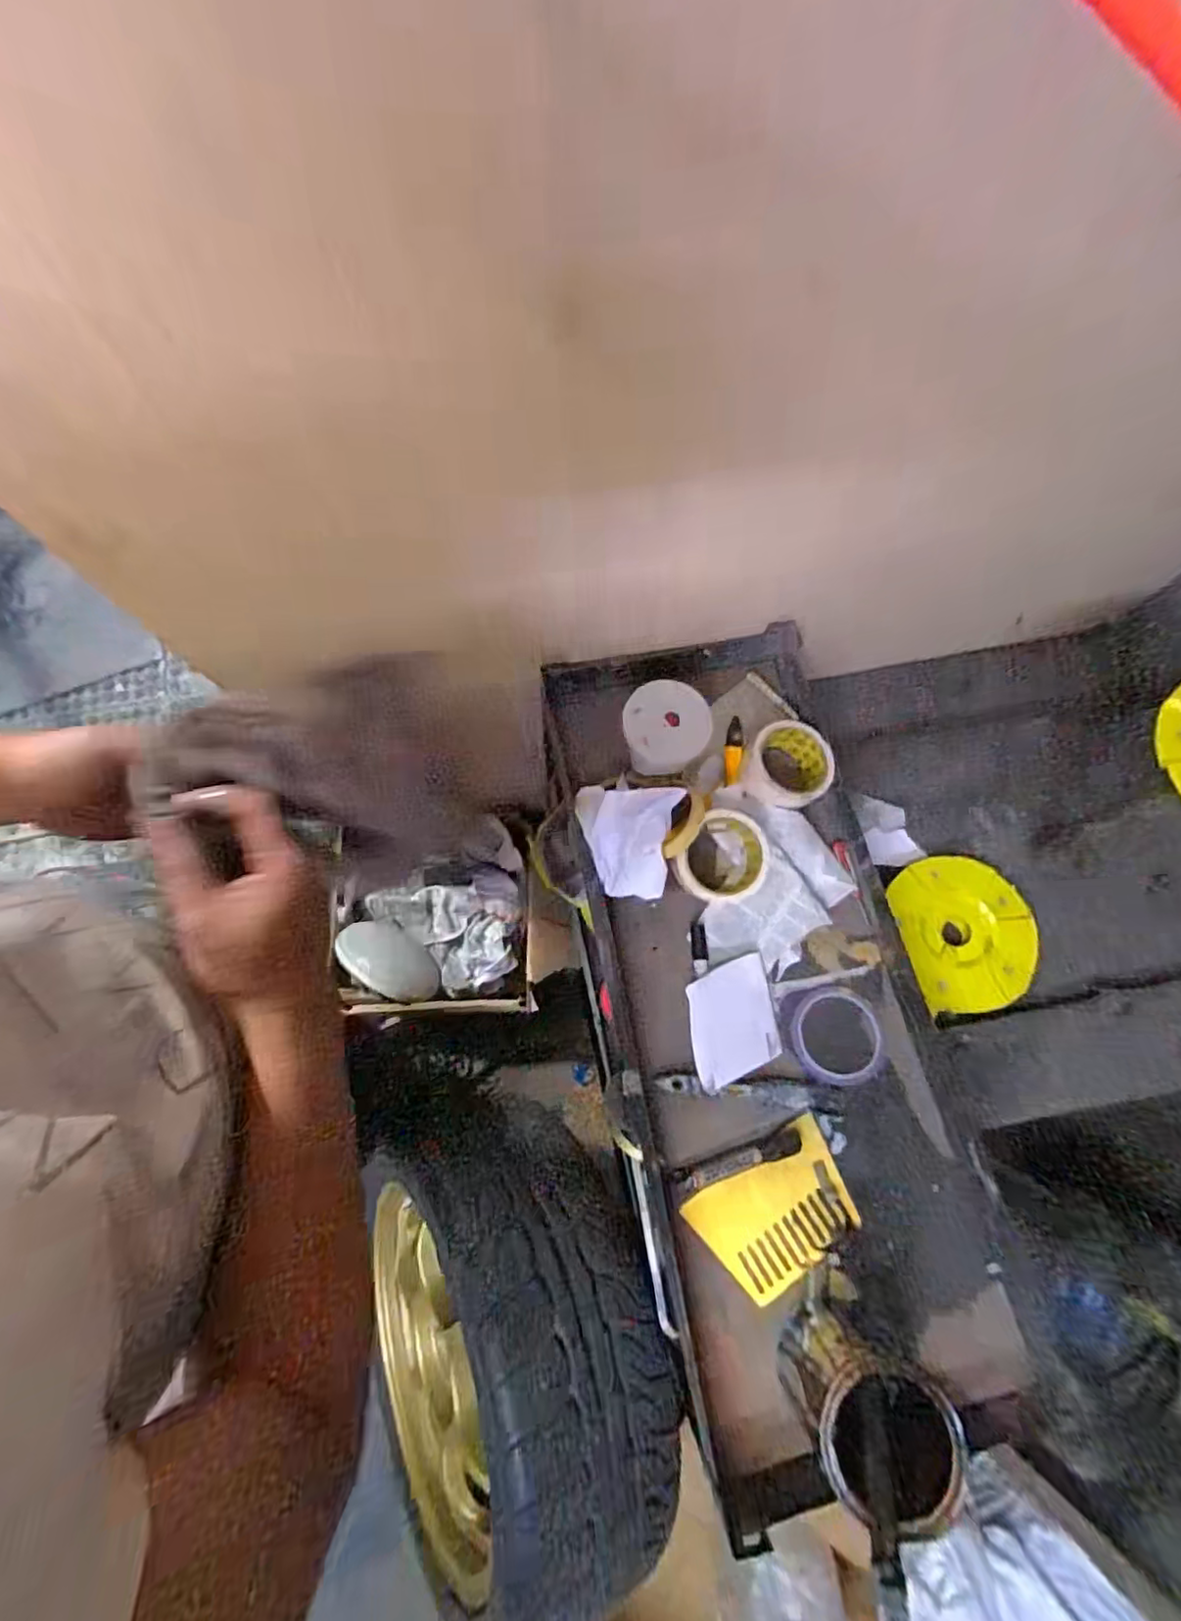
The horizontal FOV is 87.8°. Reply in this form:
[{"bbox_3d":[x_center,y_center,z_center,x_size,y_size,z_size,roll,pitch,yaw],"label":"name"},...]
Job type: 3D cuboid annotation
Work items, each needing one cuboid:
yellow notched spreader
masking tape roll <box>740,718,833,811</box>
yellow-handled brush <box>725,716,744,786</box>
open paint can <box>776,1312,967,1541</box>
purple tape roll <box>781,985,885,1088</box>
[{"bbox_3d":[0.176,0.377,0.575,0.146,0.009,0.101,-28,76,-12],"label":"yellow notched spreader"},{"bbox_3d":[0.222,-0.053,0.692,0.093,0.042,0.102,18,73,8],"label":"masking tape roll"},{"bbox_3d":[0.162,-0.066,0.697,0.018,0.017,0.098,9,54,5],"label":"yellow-handled brush"},{"bbox_3d":[0.213,0.462,0.479,0.095,0.117,0.093,-1,72,2],"label":"open paint can"},{"bbox_3d":[0.252,0.231,0.633,0.094,0.013,0.097,-1,72,2],"label":"purple tape roll"}]

